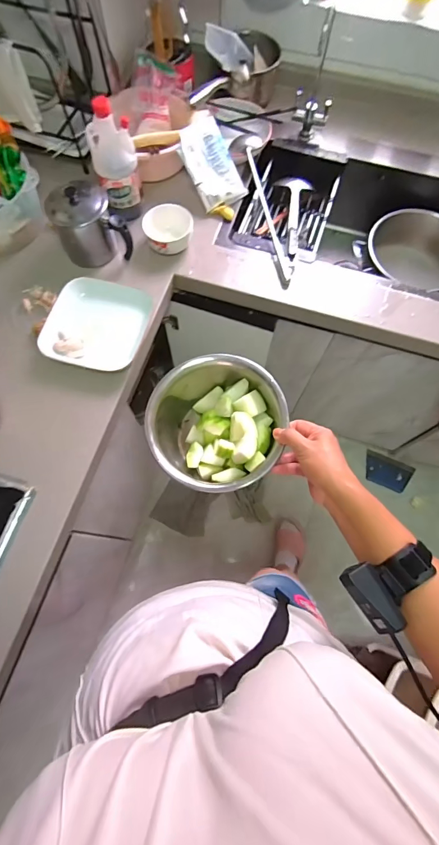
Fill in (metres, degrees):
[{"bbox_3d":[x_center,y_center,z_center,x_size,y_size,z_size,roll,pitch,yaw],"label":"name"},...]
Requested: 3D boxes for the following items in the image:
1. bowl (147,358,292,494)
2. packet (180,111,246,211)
[{"bbox_3d":[0.000,0.011,0.544,0.180,0.099,0.185,-1,69,2],"label":"bowl"},{"bbox_3d":[-0.024,-0.589,0.841,0.124,0.029,0.189,-34,106,-23],"label":"packet"}]

